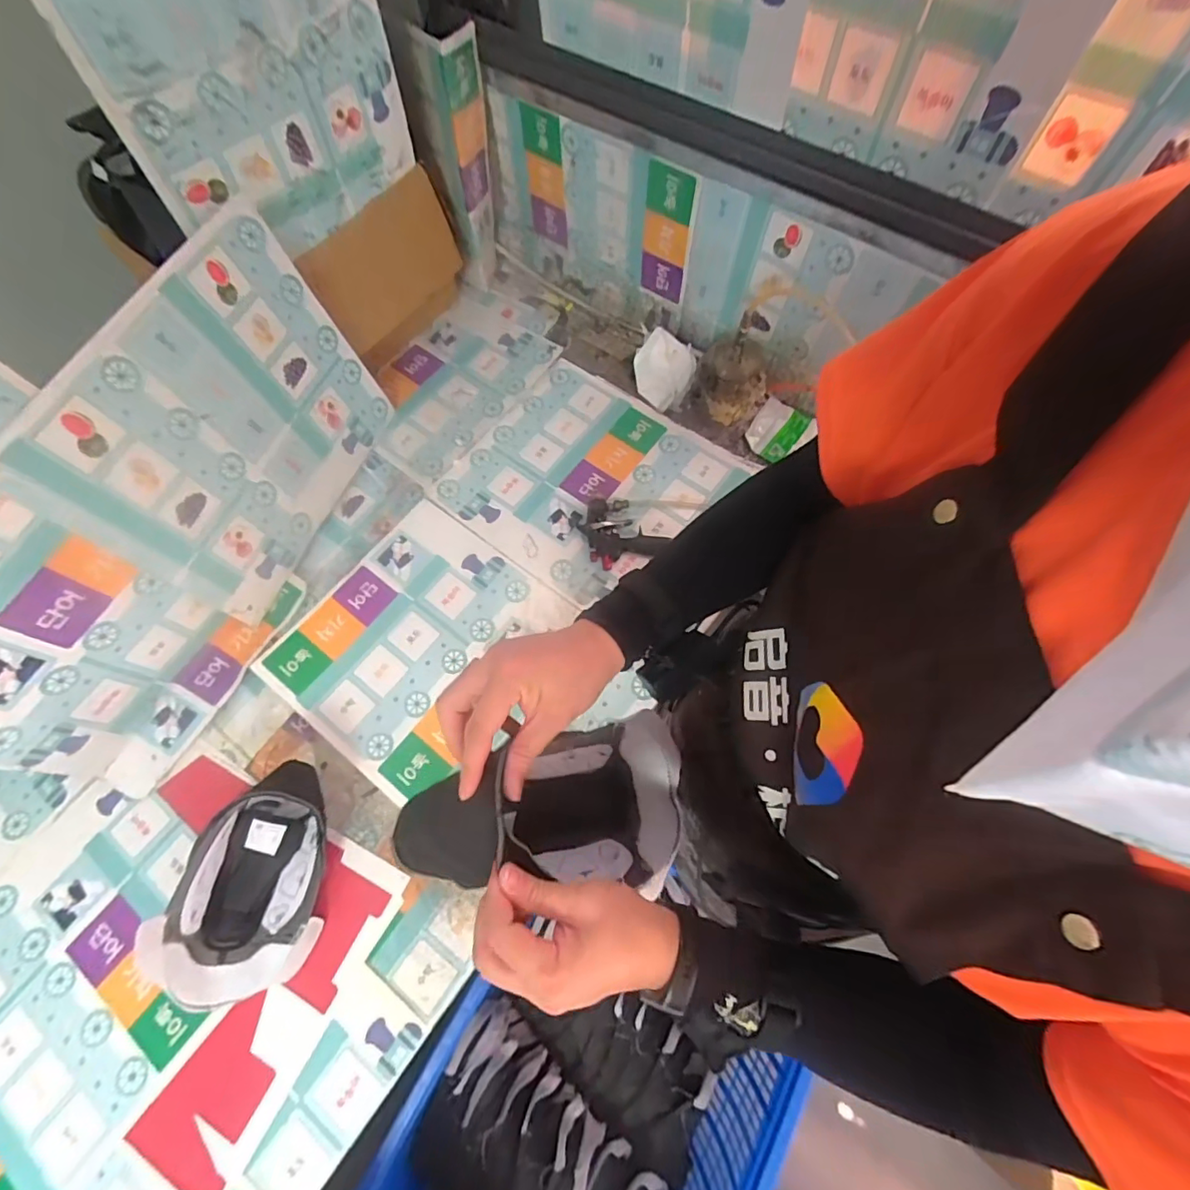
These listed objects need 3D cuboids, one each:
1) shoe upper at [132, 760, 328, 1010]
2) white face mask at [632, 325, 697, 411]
[{"bbox_3d":[-0.429,0.375,0.698,0.153,0.123,0.288,19,71,8],"label":"shoe upper"},{"bbox_3d":[0.127,-0.415,1.002,0.111,0.050,0.131,11,70,5],"label":"white face mask"}]

